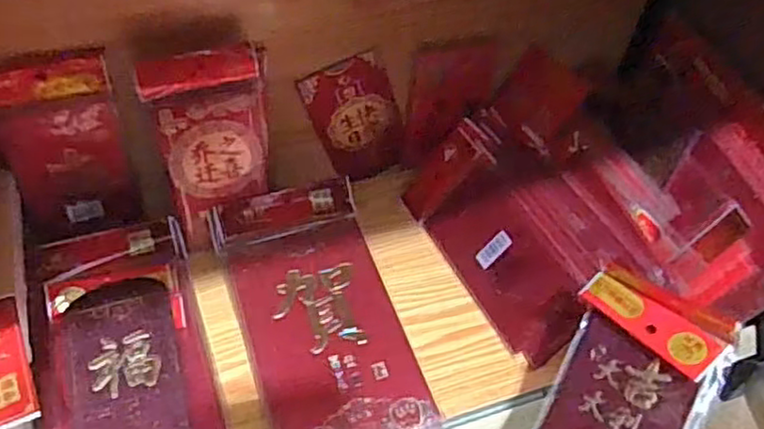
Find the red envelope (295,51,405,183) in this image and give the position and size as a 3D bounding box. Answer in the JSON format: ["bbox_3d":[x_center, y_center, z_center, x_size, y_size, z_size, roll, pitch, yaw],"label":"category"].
[{"bbox_3d":[-0.023,-0.094,0.710,0.086,0.147,0.012,-26,44,-7],"label":"red envelope"}]

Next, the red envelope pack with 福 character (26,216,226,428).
[{"bbox_3d":[-0.212,0.116,0.574,0.130,0.035,0.271,-14,53,-17],"label":"red envelope pack with 福 character"}]

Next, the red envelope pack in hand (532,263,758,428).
[{"bbox_3d":[0.164,0.140,0.491,0.105,0.019,0.188,26,86,37],"label":"red envelope pack in hand"}]

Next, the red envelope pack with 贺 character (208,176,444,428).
[{"bbox_3d":[-0.055,0.085,0.611,0.129,0.032,0.259,-13,52,-16],"label":"red envelope pack with 贺 character"}]

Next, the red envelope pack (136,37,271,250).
[{"bbox_3d":[-0.144,-0.058,0.626,0.102,0.188,0.020,-16,39,-15],"label":"red envelope pack"}]

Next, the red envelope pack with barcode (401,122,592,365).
[{"bbox_3d":[0.106,0.027,0.665,0.014,0.096,0.231,15,35,-47],"label":"red envelope pack with barcode"}]

